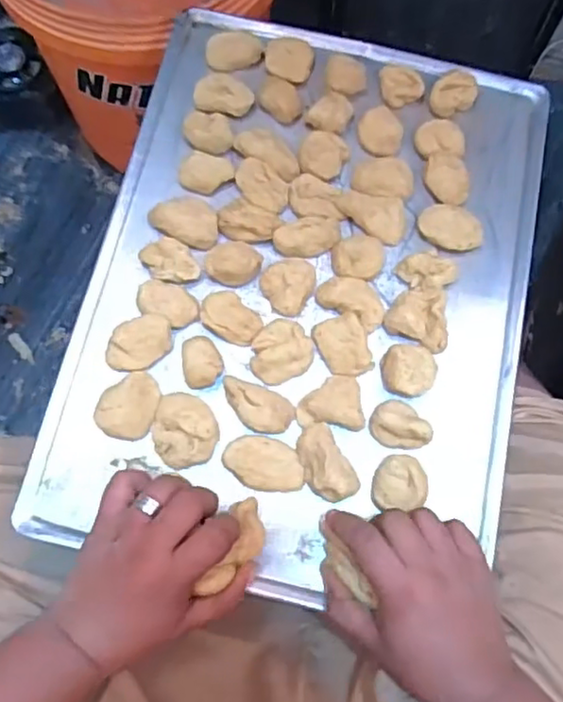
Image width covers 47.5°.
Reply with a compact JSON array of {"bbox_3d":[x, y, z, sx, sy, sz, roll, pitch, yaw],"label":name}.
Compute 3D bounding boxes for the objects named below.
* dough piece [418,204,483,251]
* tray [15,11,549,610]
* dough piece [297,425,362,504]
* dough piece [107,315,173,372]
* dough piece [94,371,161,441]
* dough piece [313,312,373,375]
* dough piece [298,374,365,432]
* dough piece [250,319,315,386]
[{"bbox_3d":[0.134,-0.098,0.508,0.051,0.010,0.035,31,73,9],"label":"dough piece"},{"bbox_3d":[0.026,-0.055,0.491,0.323,0.045,0.436,13,71,3],"label":"tray"},{"bbox_3d":[0.030,0.078,0.451,0.032,0.016,0.056,-26,73,-10],"label":"dough piece"},{"bbox_3d":[-0.105,-0.007,0.472,0.050,0.019,0.034,-27,73,-10],"label":"dough piece"},{"bbox_3d":[-0.107,0.040,0.460,0.038,0.013,0.049,39,74,12],"label":"dough piece"},{"bbox_3d":[0.047,-0.004,0.481,0.038,0.018,0.043,-18,72,-7],"label":"dough piece"},{"bbox_3d":[0.037,0.037,0.466,0.046,0.020,0.038,5,70,1],"label":"dough piece"},{"bbox_3d":[0.000,0.001,0.478,0.048,0.014,0.044,0,70,-1],"label":"dough piece"}]

